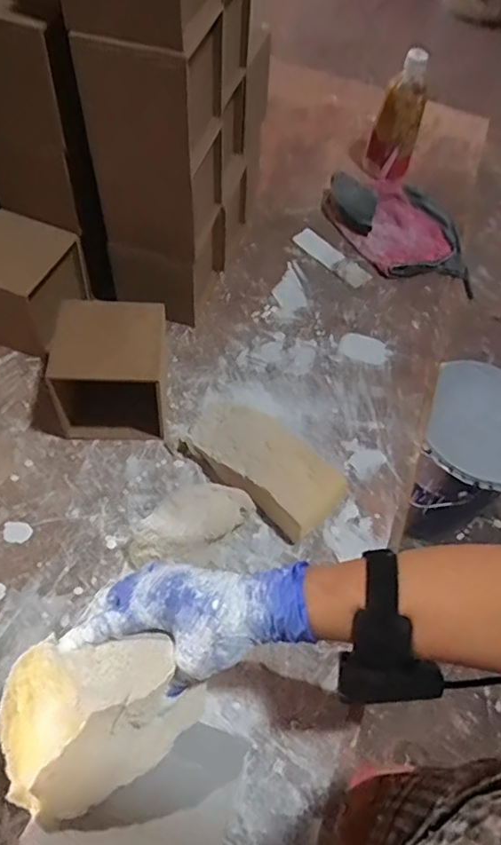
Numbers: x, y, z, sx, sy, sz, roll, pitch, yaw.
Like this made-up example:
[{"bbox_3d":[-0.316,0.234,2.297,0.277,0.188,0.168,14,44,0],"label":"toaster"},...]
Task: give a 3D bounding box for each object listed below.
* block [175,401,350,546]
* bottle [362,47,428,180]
[{"bbox_3d":[0.016,0.043,0.620,0.173,0.052,0.090,38,61,19],"label":"block"},{"bbox_3d":[0.231,-0.470,0.906,0.073,0.179,0.058,16,56,5],"label":"bottle"}]

